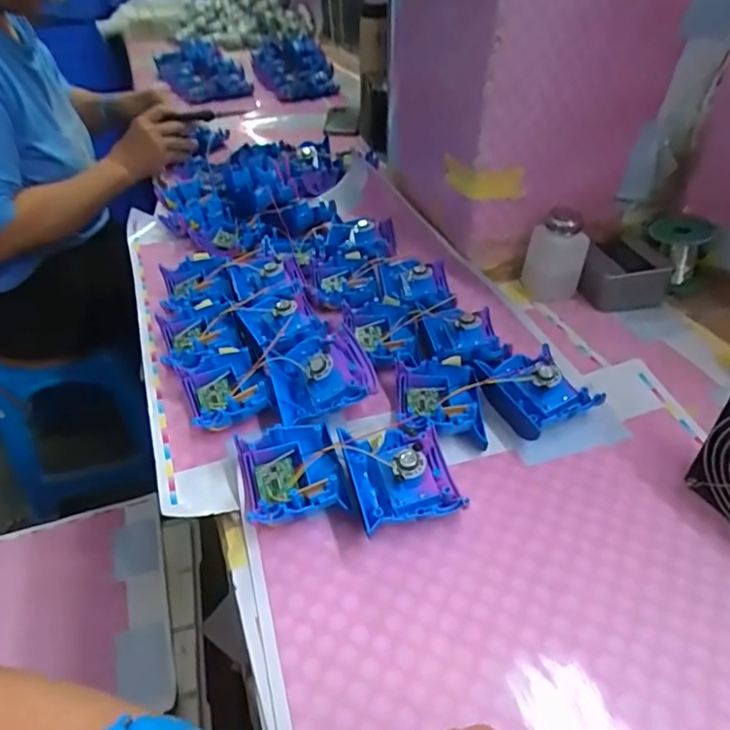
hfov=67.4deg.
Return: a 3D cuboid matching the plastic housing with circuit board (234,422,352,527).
[{"bbox_3d":[-0.057,0.088,0.435,0.076,0.041,0.082,-12,41,-12],"label":"plastic housing with circuit board"}]

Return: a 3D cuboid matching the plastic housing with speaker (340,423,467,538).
[{"bbox_3d":[0.028,0.086,0.431,0.081,0.032,0.081,-8,40,-8],"label":"plastic housing with speaker"}]

